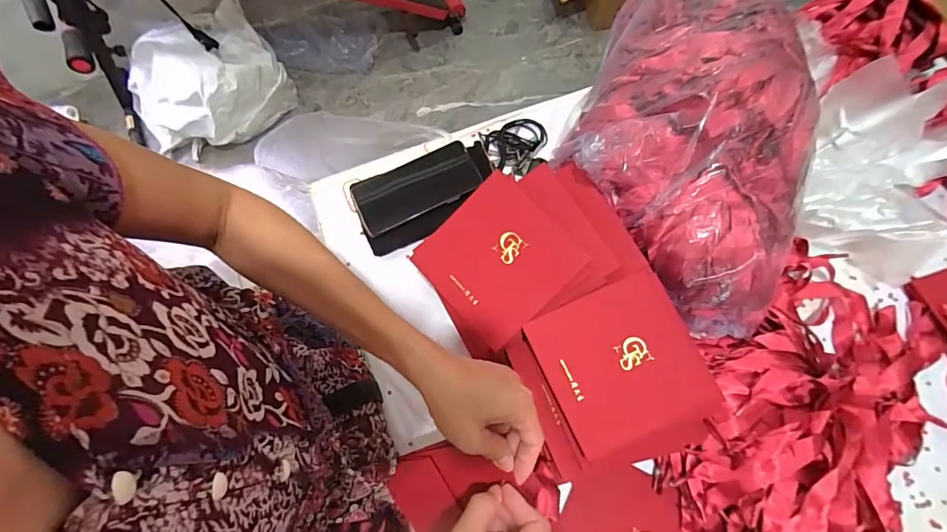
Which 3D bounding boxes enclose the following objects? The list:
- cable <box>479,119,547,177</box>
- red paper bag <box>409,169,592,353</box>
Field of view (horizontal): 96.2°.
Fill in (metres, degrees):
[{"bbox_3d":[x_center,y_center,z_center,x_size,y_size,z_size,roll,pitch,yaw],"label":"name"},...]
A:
[{"bbox_3d":[0.068,-0.176,0.618,0.095,0.025,0.087,-1,71,2],"label":"cable"},{"bbox_3d":[0.025,-0.008,0.456,0.139,0.008,0.139,-44,79,2],"label":"red paper bag"}]

